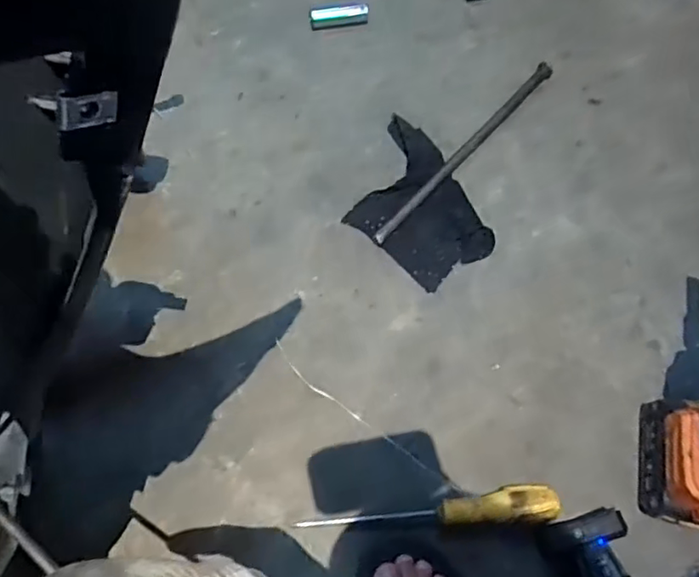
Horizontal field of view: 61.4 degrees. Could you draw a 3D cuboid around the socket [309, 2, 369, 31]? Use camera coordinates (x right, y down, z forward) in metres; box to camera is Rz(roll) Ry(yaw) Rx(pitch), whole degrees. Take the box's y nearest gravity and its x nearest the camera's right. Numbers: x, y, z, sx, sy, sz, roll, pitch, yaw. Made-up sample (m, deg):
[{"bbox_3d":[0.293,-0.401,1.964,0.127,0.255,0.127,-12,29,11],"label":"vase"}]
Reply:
[{"bbox_3d":[-0.013,-0.362,0.780,0.076,0.021,0.023,-9,68,-7],"label":"socket"}]

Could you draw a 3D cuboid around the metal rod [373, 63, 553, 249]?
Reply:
[{"bbox_3d":[0.146,-0.174,0.706,0.018,0.016,0.341,39,71,12],"label":"metal rod"}]

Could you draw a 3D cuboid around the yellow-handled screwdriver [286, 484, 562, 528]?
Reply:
[{"bbox_3d":[0.074,0.198,0.535,0.234,0.024,0.031,-1,67,-3],"label":"yellow-handled screwdriver"}]

